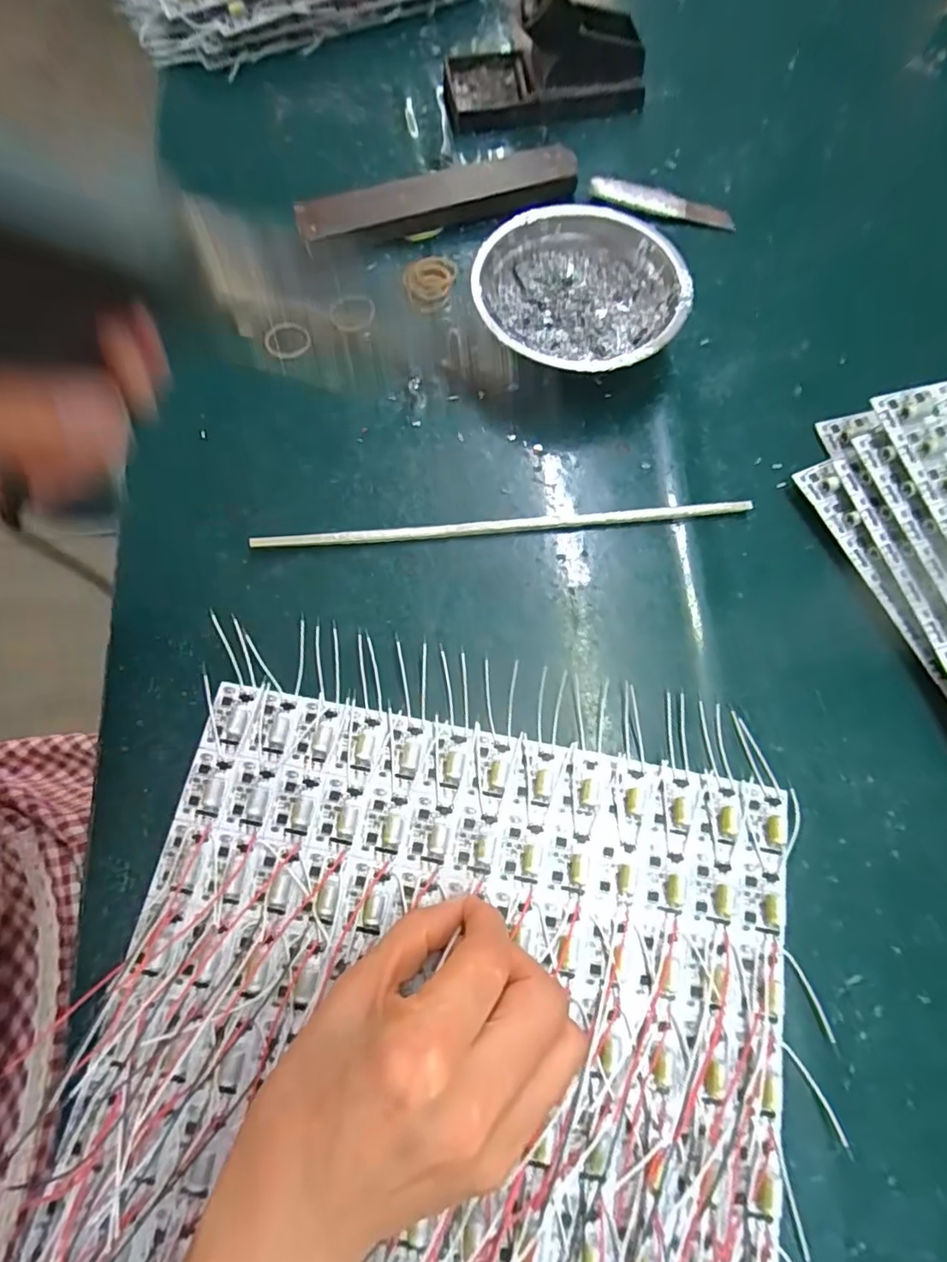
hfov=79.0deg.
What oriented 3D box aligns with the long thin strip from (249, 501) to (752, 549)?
[{"bbox_3d":[0.017,-0.060,0.327,0.277,0.009,0.008,-5,71,-1],"label":"long thin strip"}]

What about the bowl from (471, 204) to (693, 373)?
[{"bbox_3d":[0.064,-0.200,0.360,0.125,0.043,0.122,0,71,0],"label":"bowl"}]

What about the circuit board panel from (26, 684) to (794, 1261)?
[{"bbox_3d":[-0.012,0.164,0.249,0.284,0.011,0.239,10,71,4],"label":"circuit board panel"}]

